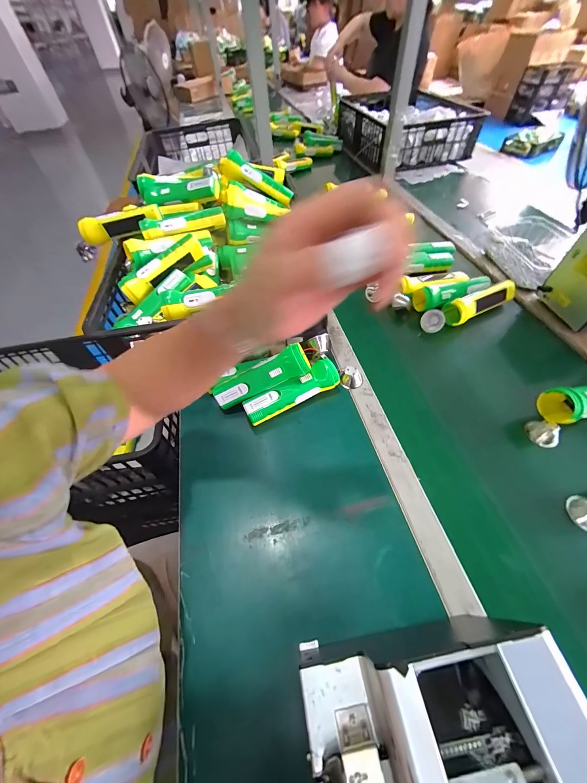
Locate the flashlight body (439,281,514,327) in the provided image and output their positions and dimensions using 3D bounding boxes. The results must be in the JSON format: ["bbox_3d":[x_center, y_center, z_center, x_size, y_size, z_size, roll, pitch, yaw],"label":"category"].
[{"bbox_3d":[0.383,-0.181,0.577,0.171,0.038,0.045,-21,58,-11],"label":"flashlight body"}]

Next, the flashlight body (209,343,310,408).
[{"bbox_3d":[-0.055,-0.024,0.466,0.162,0.047,0.042,-25,16,8],"label":"flashlight body"}]

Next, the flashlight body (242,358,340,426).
[{"bbox_3d":[-0.002,0.002,0.469,0.167,0.046,0.043,-24,58,-13],"label":"flashlight body"}]

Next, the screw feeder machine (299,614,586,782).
[{"bbox_3d":[0.101,0.255,0.198,0.172,0.127,0.123,-10,56,-4],"label":"screw feeder machine"}]

